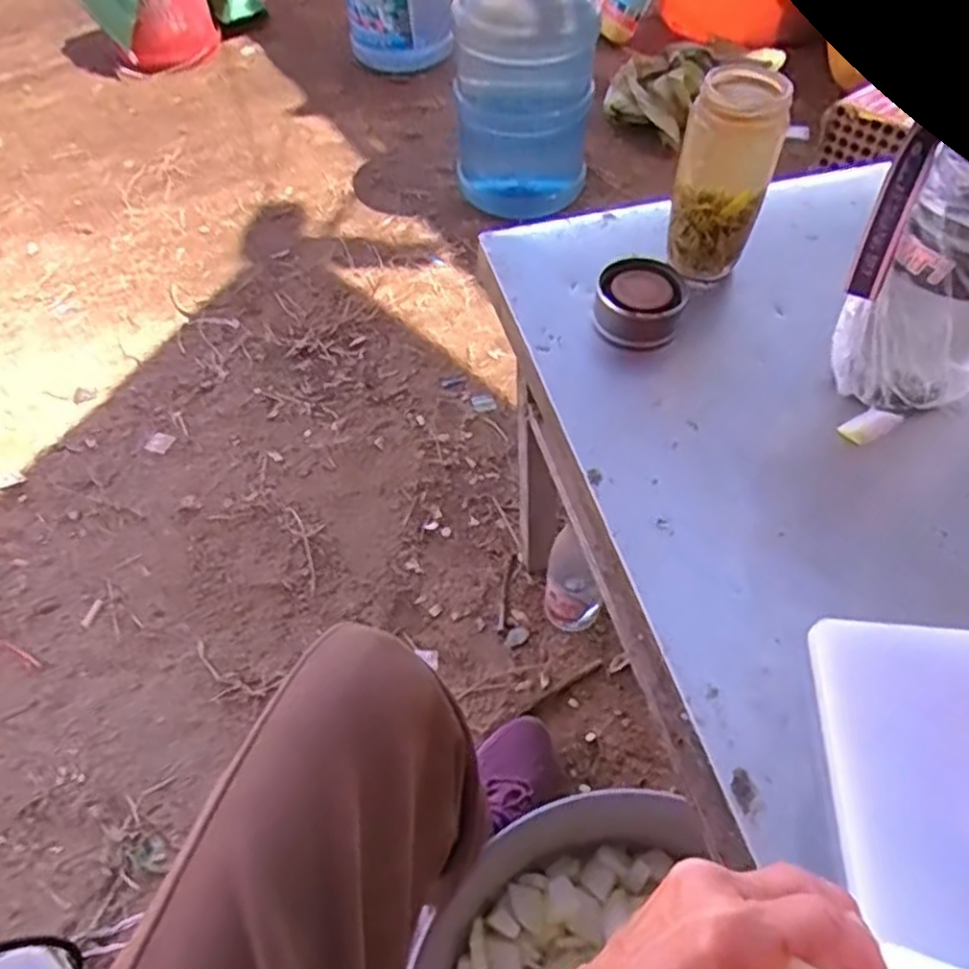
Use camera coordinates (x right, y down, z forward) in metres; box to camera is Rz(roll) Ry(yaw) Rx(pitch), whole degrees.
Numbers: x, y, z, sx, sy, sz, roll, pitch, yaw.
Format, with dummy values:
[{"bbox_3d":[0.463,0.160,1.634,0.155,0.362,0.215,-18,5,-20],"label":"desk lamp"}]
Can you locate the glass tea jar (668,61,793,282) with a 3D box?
[{"bbox_3d":[0.185,-0.236,0.579,0.066,0.151,0.059,14,53,10],"label":"glass tea jar"}]

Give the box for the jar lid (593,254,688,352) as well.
[{"bbox_3d":[0.120,-0.140,0.582,0.064,0.043,0.064,10,53,7],"label":"jar lid"}]

